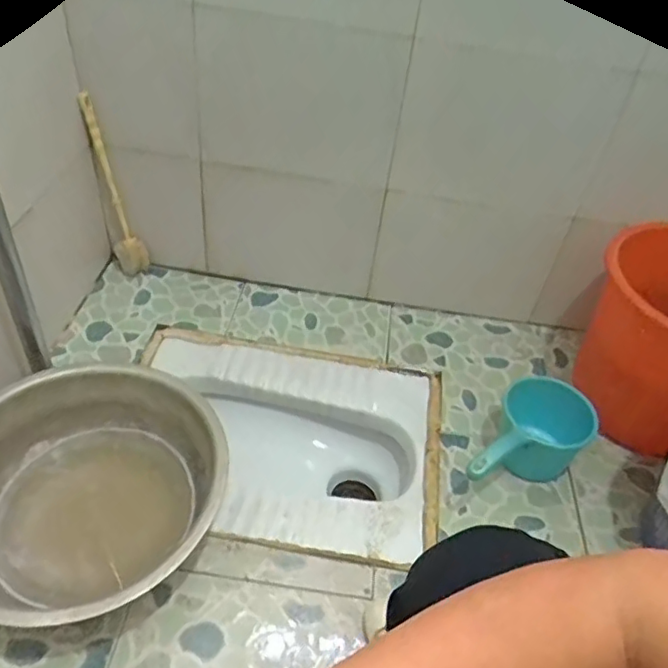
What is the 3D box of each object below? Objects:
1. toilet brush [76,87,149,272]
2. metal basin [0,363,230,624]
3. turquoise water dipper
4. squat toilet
[{"bbox_3d":[-0.397,-0.261,1.103,0.066,0.335,0.072,-13,47,-21],"label":"toilet brush"},{"bbox_3d":[-0.315,0.208,0.770,0.331,0.120,0.339,4,43,-4],"label":"metal basin"},{"bbox_3d":[0.285,0.175,0.886,0.129,0.123,0.231,30,48,22],"label":"turquoise water dipper"},{"bbox_3d":[-0.095,0.213,1.010,0.498,0.158,0.380,9,43,1],"label":"squat toilet"}]

